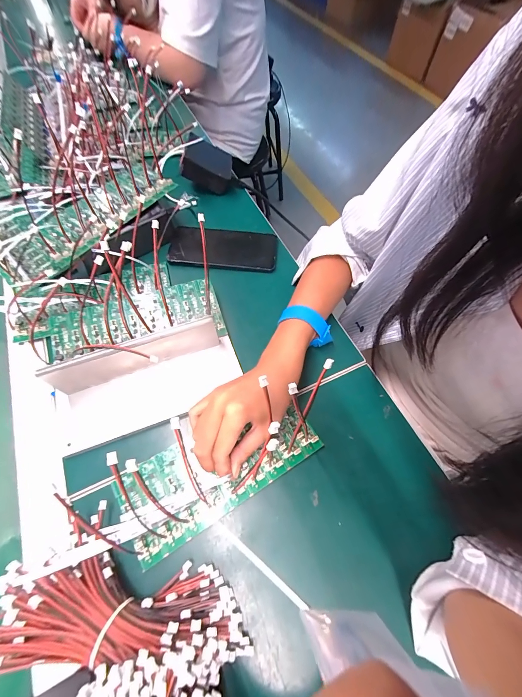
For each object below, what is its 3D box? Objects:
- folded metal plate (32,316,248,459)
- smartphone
[{"bbox_3d":[-0.120,0.034,0.299,0.198,0.060,0.072,-21,65,-12],"label":"folded metal plate"},{"bbox_3d":[-0.056,-0.149,0.426,0.154,0.013,0.069,5,62,1],"label":"smartphone"}]

